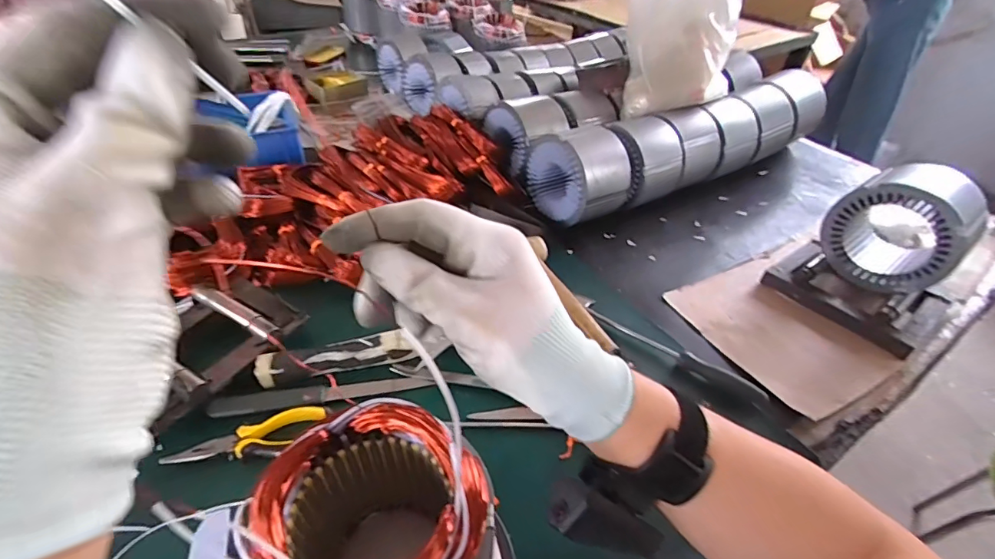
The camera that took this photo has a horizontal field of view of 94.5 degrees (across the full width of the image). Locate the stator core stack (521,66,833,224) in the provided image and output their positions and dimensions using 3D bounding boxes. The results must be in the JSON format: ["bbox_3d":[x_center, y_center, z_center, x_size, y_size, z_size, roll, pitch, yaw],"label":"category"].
[{"bbox_3d":[0.415,-0.293,0.968,0.809,0.158,0.177,-24,50,-27],"label":"stator core stack"}]

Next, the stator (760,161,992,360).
[{"bbox_3d":[0.568,-0.048,0.659,0.219,0.192,0.192,-24,50,-27],"label":"stator"}]

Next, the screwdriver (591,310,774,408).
[{"bbox_3d":[0.224,0.091,0.585,0.226,0.026,0.034,32,49,26],"label":"screwdriver"}]

